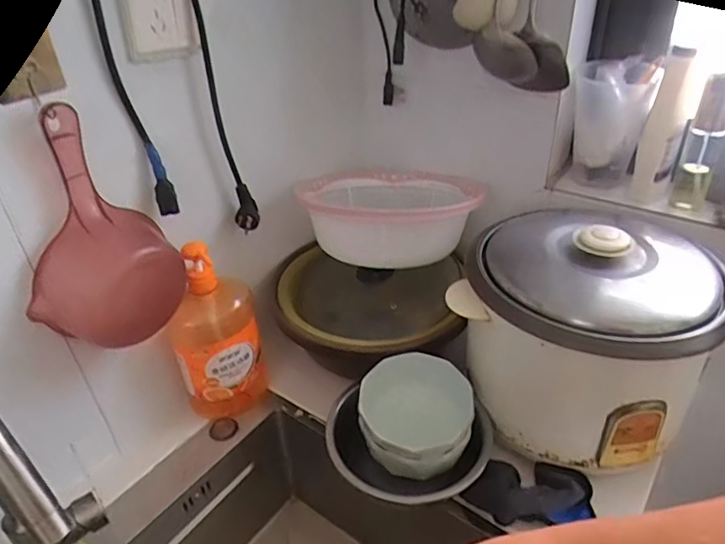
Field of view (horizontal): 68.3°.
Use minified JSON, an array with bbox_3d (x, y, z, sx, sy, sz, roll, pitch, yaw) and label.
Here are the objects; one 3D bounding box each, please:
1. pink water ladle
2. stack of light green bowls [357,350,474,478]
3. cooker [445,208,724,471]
[{"bbox_3d":[-0.283,-0.035,0.569,0.067,0.234,0.153,24,42,35],"label":"pink water ladle"},{"bbox_3d":[0.068,0.184,0.680,0.135,0.090,0.132,3,34,9],"label":"stack of light green bowls"},{"bbox_3d":[0.278,0.066,0.681,0.284,0.223,0.275,21,40,31],"label":"cooker"}]

